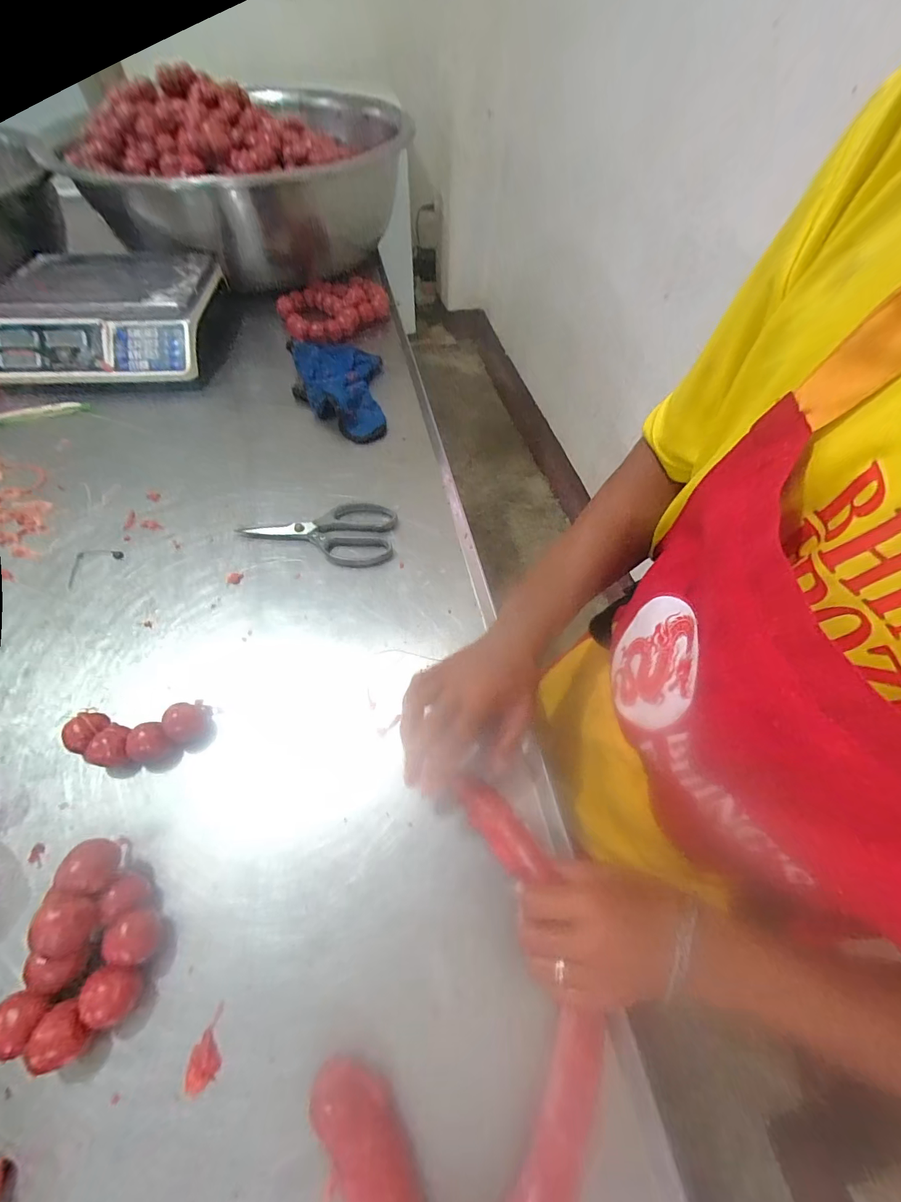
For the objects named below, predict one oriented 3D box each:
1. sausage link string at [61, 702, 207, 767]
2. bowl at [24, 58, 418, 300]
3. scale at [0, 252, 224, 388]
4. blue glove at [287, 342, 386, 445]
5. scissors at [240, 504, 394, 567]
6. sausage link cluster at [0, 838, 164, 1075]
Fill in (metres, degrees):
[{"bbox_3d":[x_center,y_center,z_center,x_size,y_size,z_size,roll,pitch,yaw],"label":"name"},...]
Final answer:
[{"bbox_3d":[-0.297,0.127,0.411,0.117,0.032,0.050,-2,57,-4],"label":"sausage link string"},{"bbox_3d":[-0.383,-0.931,0.944,0.532,0.271,0.635,3,57,-1],"label":"bowl"},{"bbox_3d":[-0.592,-0.501,0.769,0.333,0.121,0.333,-11,58,-10],"label":"scale"},{"bbox_3d":[-0.190,-0.372,0.728,0.153,0.044,0.280,-9,58,-8],"label":"blue glove"},{"bbox_3d":[-0.172,-0.087,0.566,0.194,0.009,0.106,-2,57,-4],"label":"scissors"},{"bbox_3d":[-0.264,0.257,0.319,0.086,0.047,0.125,15,58,7],"label":"sausage link cluster"}]

